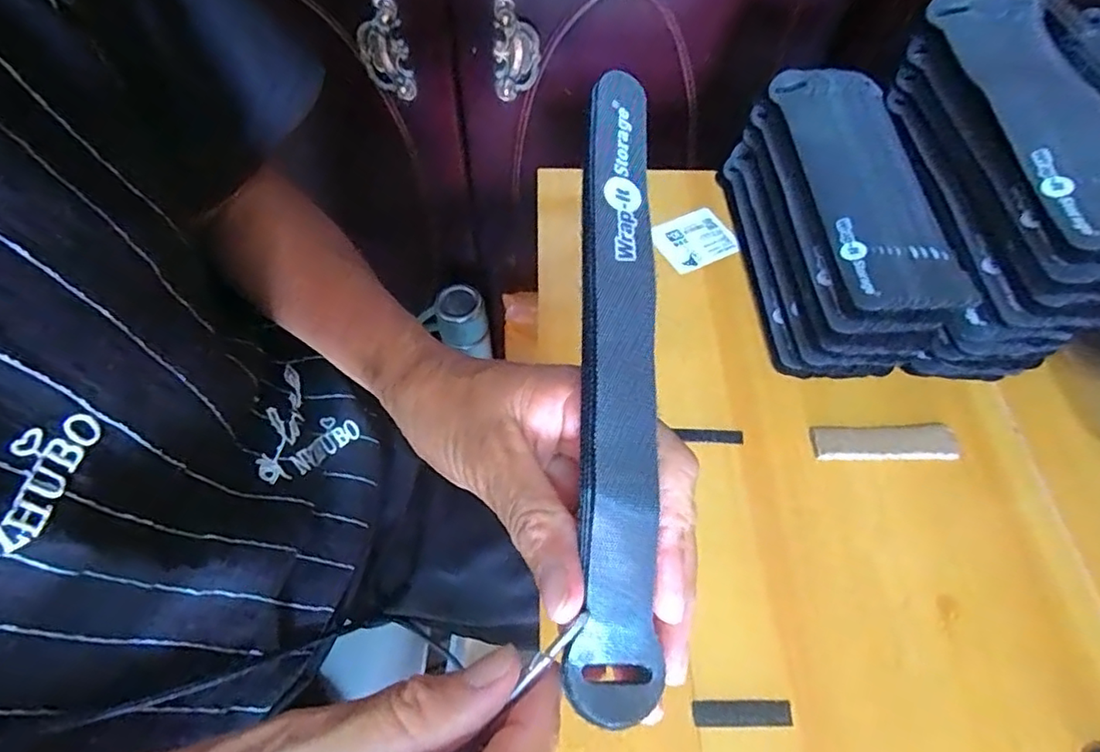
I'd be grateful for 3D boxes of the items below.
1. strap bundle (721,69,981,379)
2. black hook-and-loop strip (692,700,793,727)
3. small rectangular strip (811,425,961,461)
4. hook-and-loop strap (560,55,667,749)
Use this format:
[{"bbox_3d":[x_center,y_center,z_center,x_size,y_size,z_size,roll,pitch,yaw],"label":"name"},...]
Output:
[{"bbox_3d":[0.190,-0.104,0.386,0.090,0.083,0.203,-1,59,-2],"label":"strap bundle"},{"bbox_3d":[0.092,0.162,0.273,0.047,0.004,0.011,1,59,-1],"label":"black hook-and-loop strip"},{"bbox_3d":[0.207,0.041,0.351,0.091,0.008,0.021,-1,59,-2],"label":"small rectangular strip"},{"bbox_3d":[0.020,-0.001,0.174,0.025,0.008,0.195,2,80,-1],"label":"hook-and-loop strap"}]

